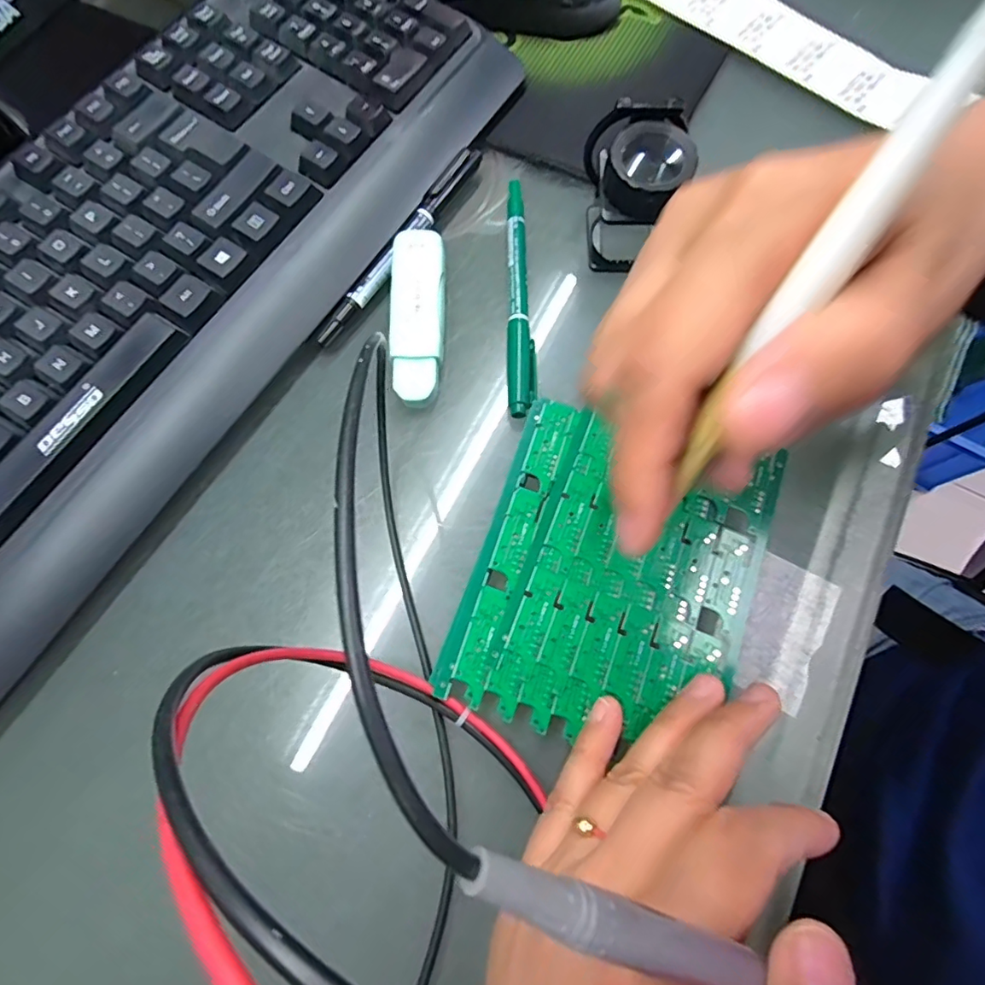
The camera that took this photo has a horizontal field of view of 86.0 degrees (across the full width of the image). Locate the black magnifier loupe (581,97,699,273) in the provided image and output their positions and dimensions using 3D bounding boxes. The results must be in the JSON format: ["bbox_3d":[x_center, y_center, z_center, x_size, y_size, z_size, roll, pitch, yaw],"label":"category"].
[{"bbox_3d":[0.066,-0.146,0.258,0.045,0.057,0.051,6,71,2],"label":"black magnifier loupe"}]

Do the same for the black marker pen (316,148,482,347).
[{"bbox_3d":[-0.046,-0.128,0.273,0.010,0.012,0.137,29,74,9],"label":"black marker pen"}]

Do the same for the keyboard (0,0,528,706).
[{"bbox_3d":[-0.157,-0.107,0.250,0.154,0.042,0.426,28,74,9],"label":"keyboard"}]

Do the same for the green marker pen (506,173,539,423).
[{"bbox_3d":[0.013,-0.101,0.266,0.014,0.011,0.139,-1,71,-1],"label":"green marker pen"}]

